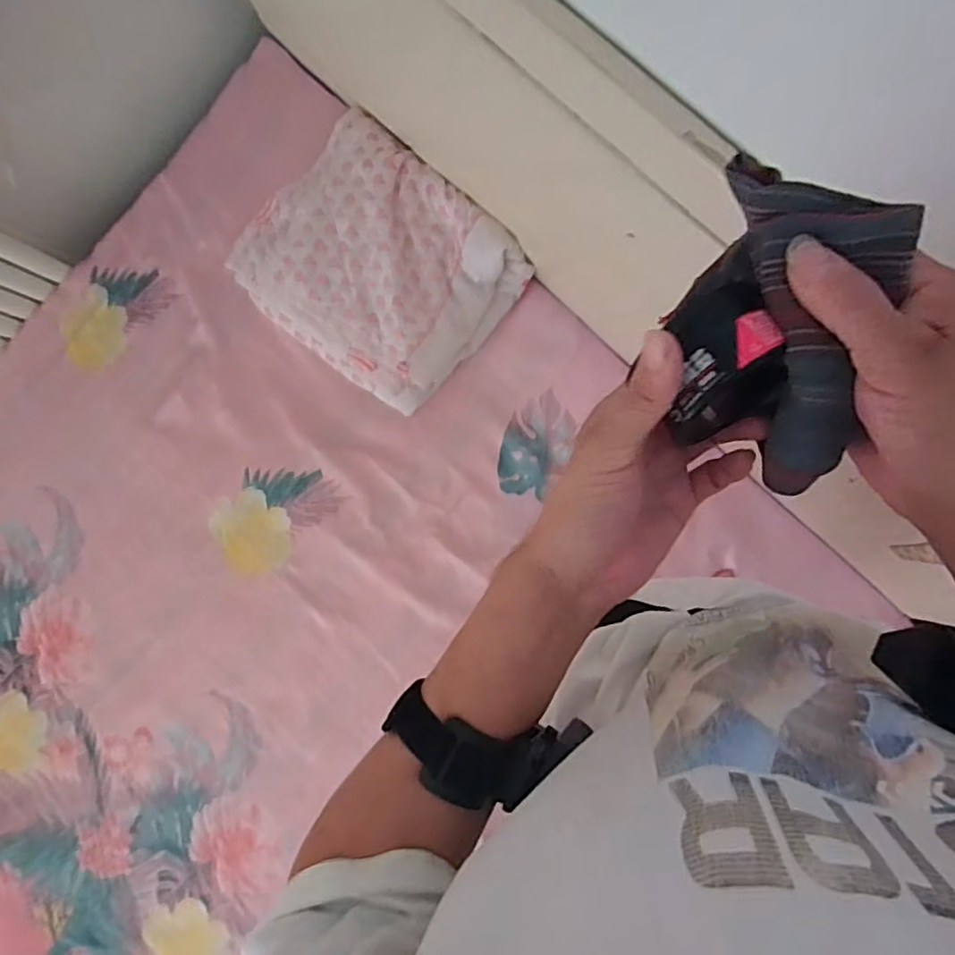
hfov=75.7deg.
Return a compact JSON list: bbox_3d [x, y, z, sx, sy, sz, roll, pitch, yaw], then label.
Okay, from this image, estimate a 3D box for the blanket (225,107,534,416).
[{"bbox_3d":[-0.211,-0.431,1.261,0.514,0.141,0.421,42,92,7],"label":"blanket"}]

